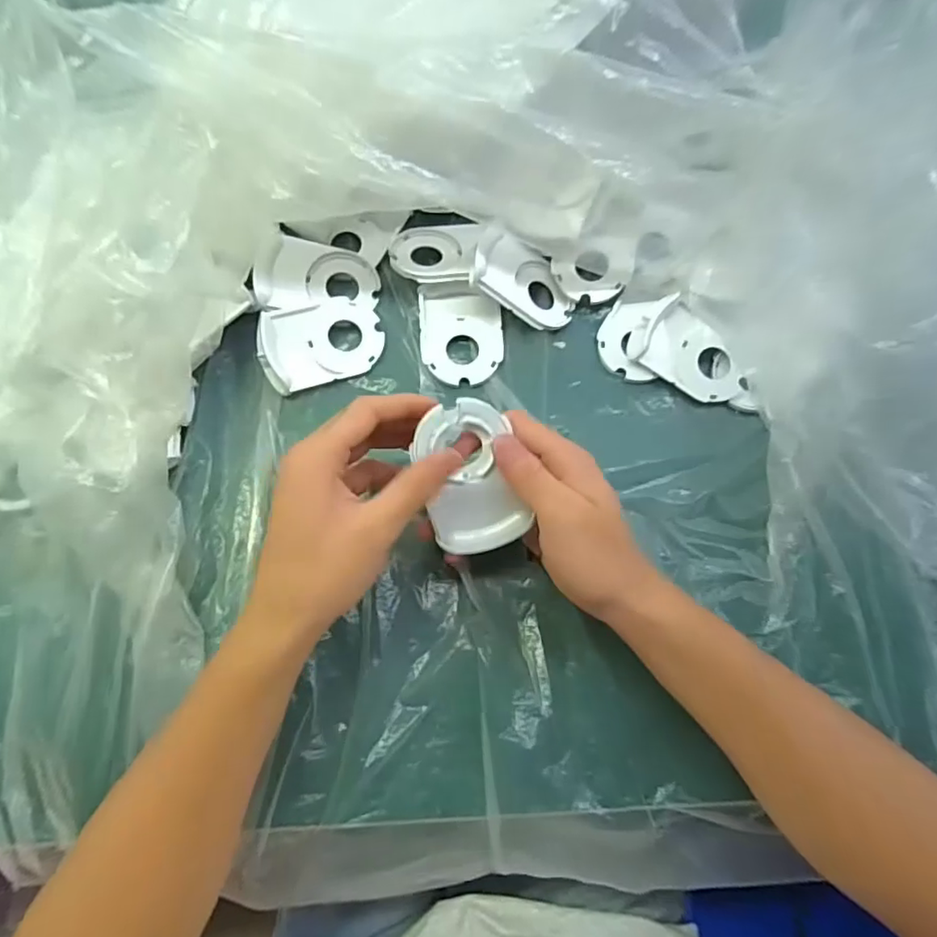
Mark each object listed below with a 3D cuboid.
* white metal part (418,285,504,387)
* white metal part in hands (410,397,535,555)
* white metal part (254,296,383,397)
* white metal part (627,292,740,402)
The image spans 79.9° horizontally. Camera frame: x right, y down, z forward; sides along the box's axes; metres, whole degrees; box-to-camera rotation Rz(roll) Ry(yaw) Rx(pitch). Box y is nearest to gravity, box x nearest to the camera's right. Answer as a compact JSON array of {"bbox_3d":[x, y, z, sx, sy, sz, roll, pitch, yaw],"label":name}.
[{"bbox_3d":[-0.005,-0.097,0.395,0.057,0.009,0.075,-3,71,-3],"label":"white metal part"},{"bbox_3d":[0.000,0.004,0.313,0.051,0.020,0.085,-16,108,-3],"label":"white metal part in hands"},{"bbox_3d":[-0.101,-0.087,0.384,0.082,0.017,0.057,-21,72,-9],"label":"white metal part"},{"bbox_3d":[0.152,-0.079,0.390,0.048,0.022,0.078,-43,77,-15],"label":"white metal part"}]

